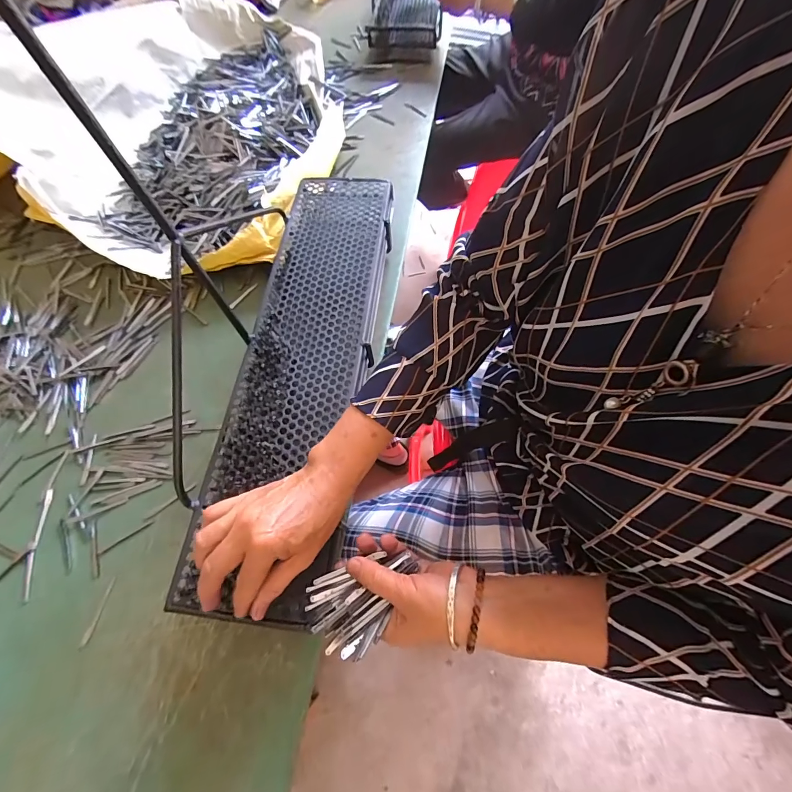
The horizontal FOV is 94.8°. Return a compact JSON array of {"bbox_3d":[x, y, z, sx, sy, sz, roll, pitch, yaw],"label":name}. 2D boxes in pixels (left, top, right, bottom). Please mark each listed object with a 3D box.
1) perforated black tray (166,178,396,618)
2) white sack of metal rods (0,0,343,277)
[{"bbox_3d":[-0.107,-0.071,0.448,0.159,0.034,0.599,7,65,5],"label":"perforated black tray"},{"bbox_3d":[-0.401,-0.569,0.666,0.568,0.171,0.784,5,66,4],"label":"white sack of metal rods"}]

